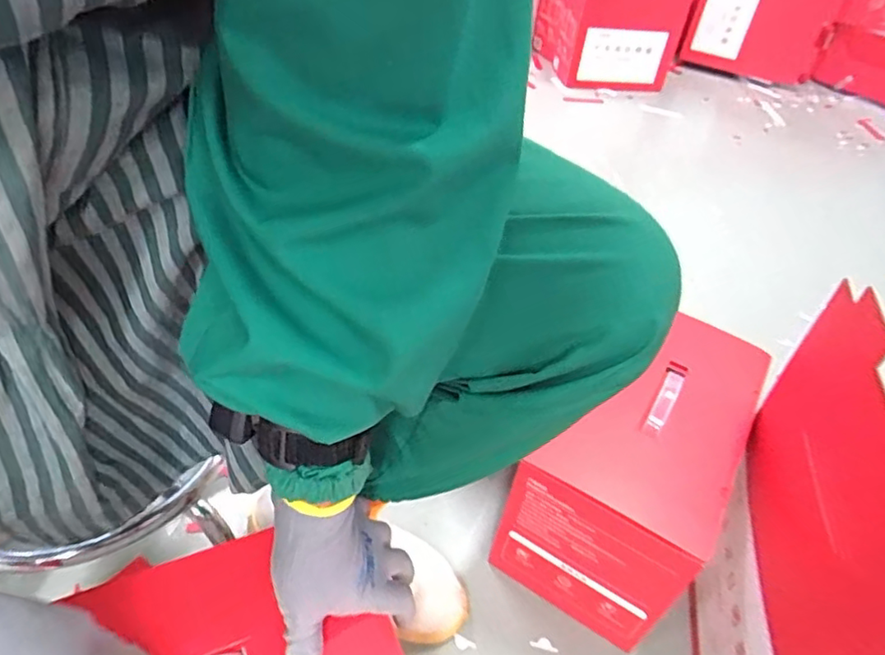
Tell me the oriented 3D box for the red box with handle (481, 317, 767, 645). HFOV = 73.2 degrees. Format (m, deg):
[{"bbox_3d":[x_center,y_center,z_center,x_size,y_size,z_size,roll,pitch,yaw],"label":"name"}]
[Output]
[{"bbox_3d":[0.217,0.149,0.673,0.164,0.214,0.311,28,47,22],"label":"red box with handle"}]

